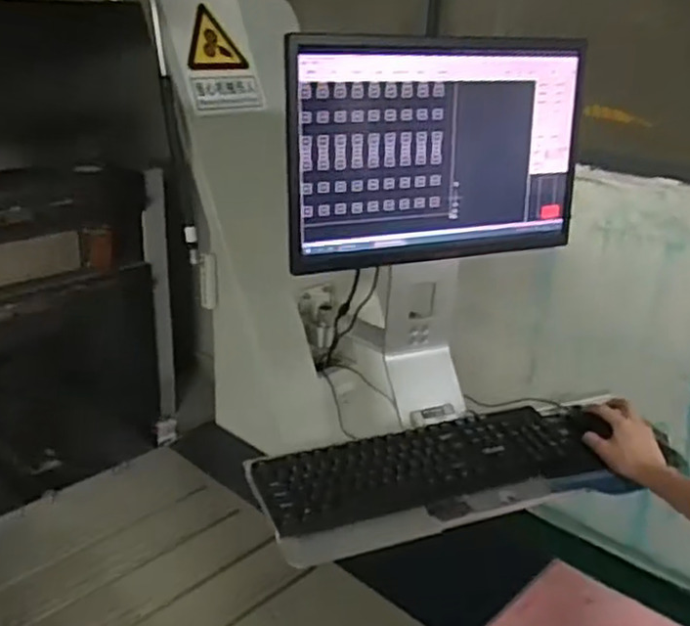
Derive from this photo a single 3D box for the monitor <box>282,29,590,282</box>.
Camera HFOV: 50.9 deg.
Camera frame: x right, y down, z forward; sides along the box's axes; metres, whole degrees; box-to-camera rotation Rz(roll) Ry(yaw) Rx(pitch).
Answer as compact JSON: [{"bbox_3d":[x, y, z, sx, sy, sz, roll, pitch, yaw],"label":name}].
[{"bbox_3d":[0.133,-0.211,0.966,0.434,0.278,0.032,-9,26,-23],"label":"monitor"}]

